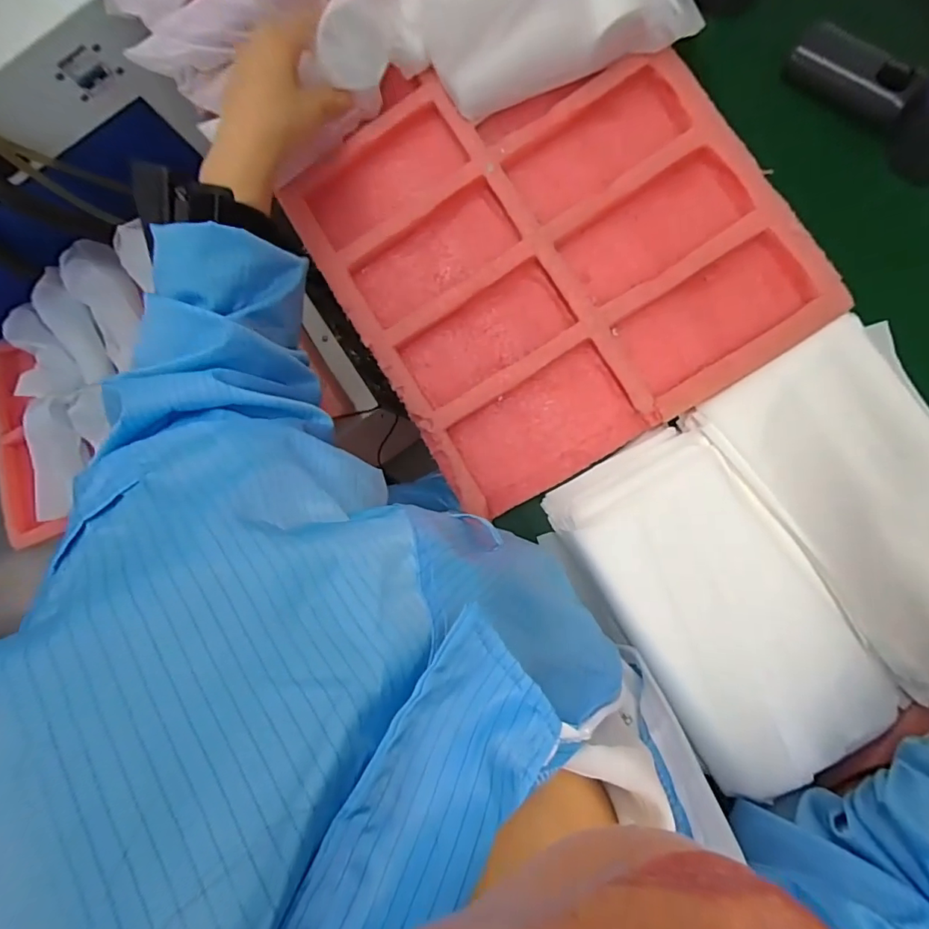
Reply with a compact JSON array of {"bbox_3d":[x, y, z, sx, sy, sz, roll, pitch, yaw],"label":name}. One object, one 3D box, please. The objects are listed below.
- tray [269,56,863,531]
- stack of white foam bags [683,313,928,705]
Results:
[{"bbox_3d":[0.067,-0.176,0.414,0.324,0.034,0.337,-31,84,4],"label":"tray"},{"bbox_3d":[0.297,0.029,0.358,0.128,0.021,0.248,-33,84,4],"label":"stack of white foam bags"}]

